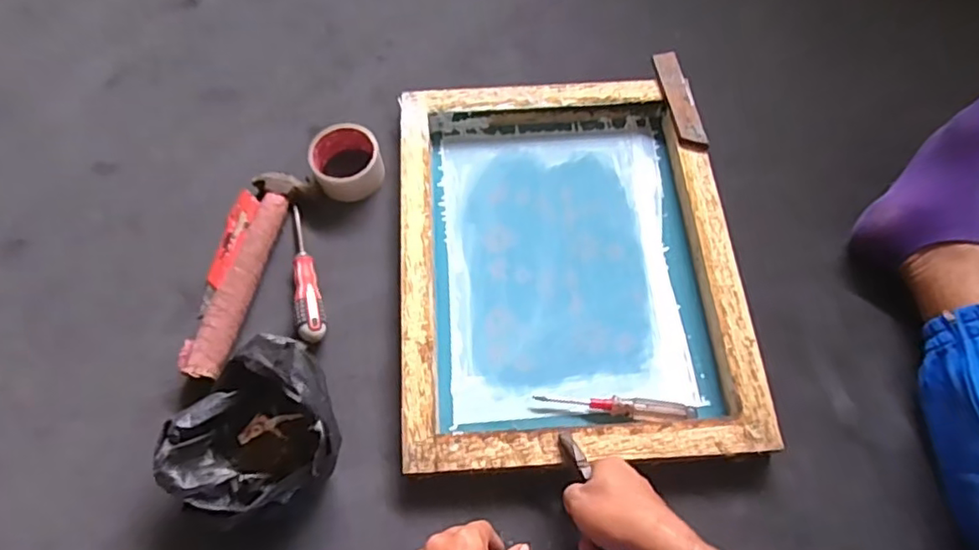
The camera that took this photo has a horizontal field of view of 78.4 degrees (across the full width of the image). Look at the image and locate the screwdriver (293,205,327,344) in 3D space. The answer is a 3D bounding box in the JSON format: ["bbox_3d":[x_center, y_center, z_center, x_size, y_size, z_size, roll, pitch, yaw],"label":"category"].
[{"bbox_3d":[-0.218,-0.006,0.709,0.031,0.030,0.181,-12,66,-6],"label":"screwdriver"}]

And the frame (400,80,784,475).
[{"bbox_3d":[0.088,-0.024,0.718,0.384,0.053,0.484,-3,65,-2],"label":"frame"}]

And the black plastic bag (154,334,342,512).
[{"bbox_3d":[-0.232,0.153,0.596,0.163,0.116,0.145,-24,69,-10],"label":"black plastic bag"}]

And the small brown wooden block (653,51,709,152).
[{"bbox_3d":[0.249,-0.229,0.786,0.037,0.011,0.153,-13,67,9],"label":"small brown wooden block"}]

